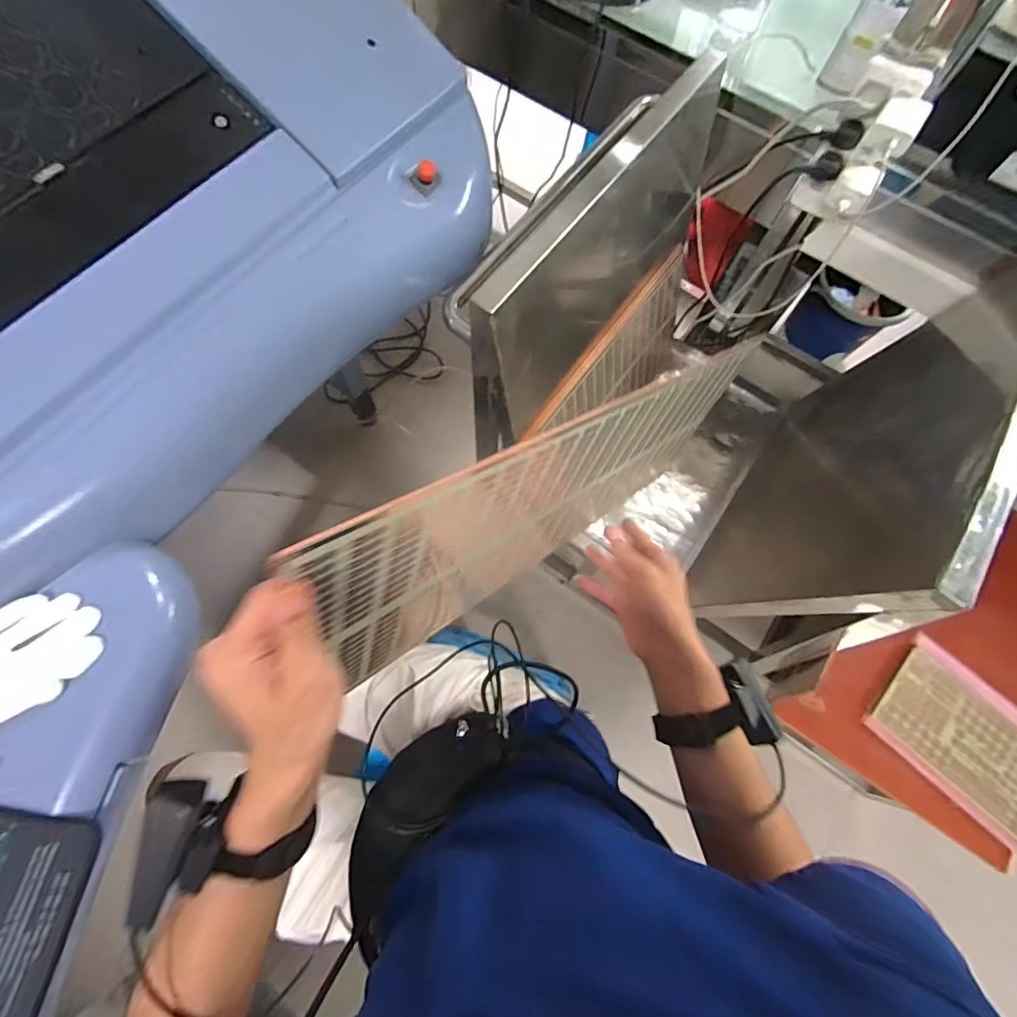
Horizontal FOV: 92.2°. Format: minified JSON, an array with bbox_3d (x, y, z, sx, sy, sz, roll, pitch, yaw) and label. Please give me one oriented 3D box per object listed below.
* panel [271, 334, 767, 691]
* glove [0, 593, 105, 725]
[{"bbox_3d":[0.065,-0.014,0.494,0.577,0.242,0.007,-29,65,-37],"label":"panel"},{"bbox_3d":[-0.423,0.140,0.406,0.083,0.017,0.156,40,74,11],"label":"glove"}]

